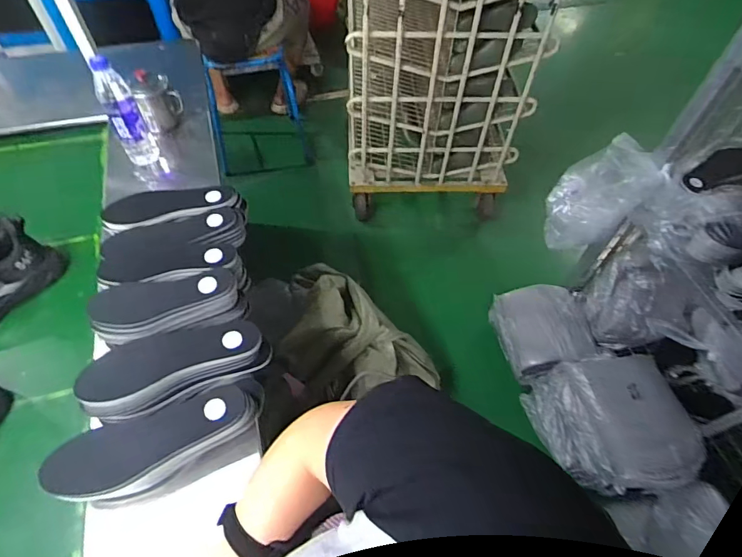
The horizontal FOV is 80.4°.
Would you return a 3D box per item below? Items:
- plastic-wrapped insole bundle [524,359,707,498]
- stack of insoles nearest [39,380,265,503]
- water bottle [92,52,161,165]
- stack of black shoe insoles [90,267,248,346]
[{"bbox_3d":[0.639,0.386,1.164,0.258,0.281,0.339,-11,57,-11],"label":"plastic-wrapped insole bundle"},{"bbox_3d":[-0.285,0.226,0.618,0.270,0.088,0.100,-22,59,-18],"label":"stack of insoles nearest"},{"bbox_3d":[-0.495,-0.321,0.895,0.061,0.240,0.058,-23,60,-18],"label":"water bottle"},{"bbox_3d":[-0.320,0.047,0.703,0.223,0.058,0.097,-14,57,-13],"label":"stack of black shoe insoles"}]

